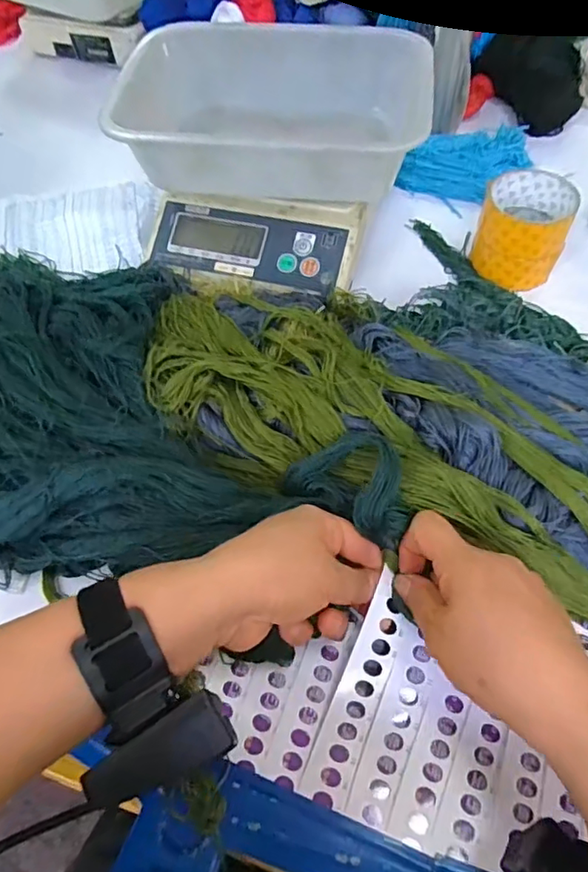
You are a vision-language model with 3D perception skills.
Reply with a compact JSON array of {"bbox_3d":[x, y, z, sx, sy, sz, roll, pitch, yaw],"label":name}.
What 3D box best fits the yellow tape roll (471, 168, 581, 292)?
[{"bbox_3d":[0.219,-0.198,0.537,0.082,0.072,0.088,15,58,10],"label":"yellow tape roll"}]

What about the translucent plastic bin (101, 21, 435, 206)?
[{"bbox_3d":[-0.023,-0.311,0.529,0.278,0.071,0.204,5,58,6],"label":"translucent plastic bin"}]

